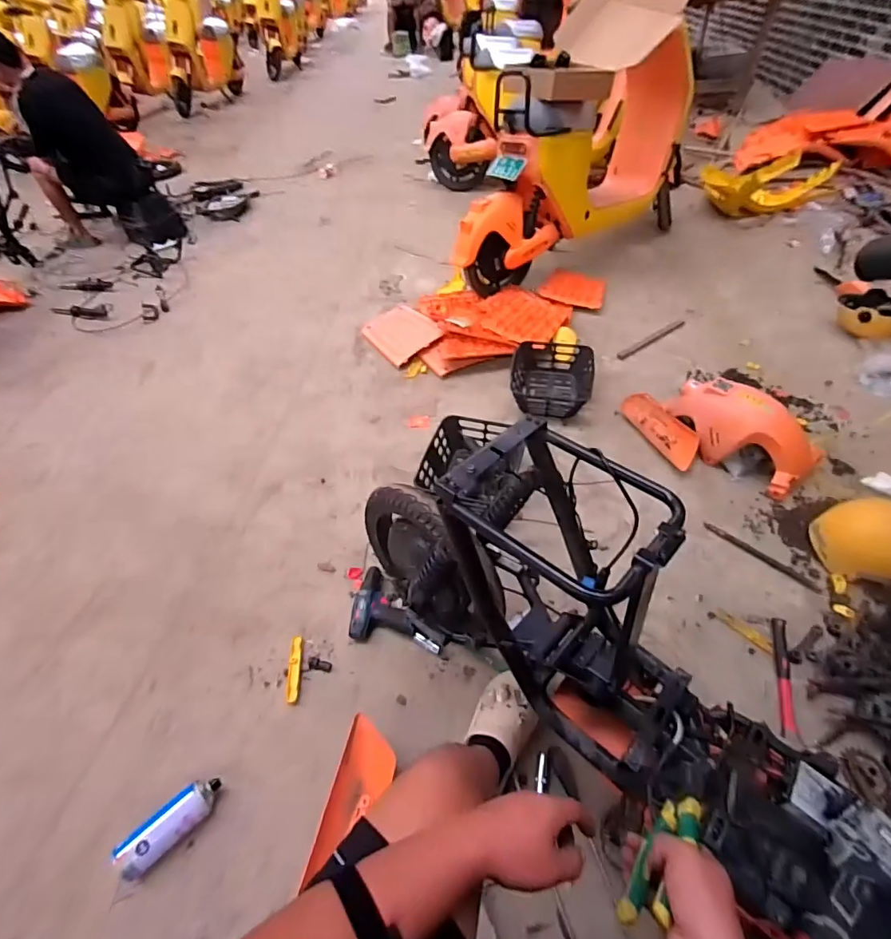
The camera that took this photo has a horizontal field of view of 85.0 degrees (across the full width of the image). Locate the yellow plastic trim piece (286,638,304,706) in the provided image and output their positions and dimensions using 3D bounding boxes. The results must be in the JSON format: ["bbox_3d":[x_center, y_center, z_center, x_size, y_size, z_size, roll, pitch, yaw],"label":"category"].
[{"bbox_3d":[-0.346,0.458,1.118,0.032,0.014,0.148,-6,45,-5],"label":"yellow plastic trim piece"}]

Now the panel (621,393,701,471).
[{"bbox_3d":[0.753,-0.143,1.700,0.132,0.050,0.367,-35,51,14],"label":"panel"}]

